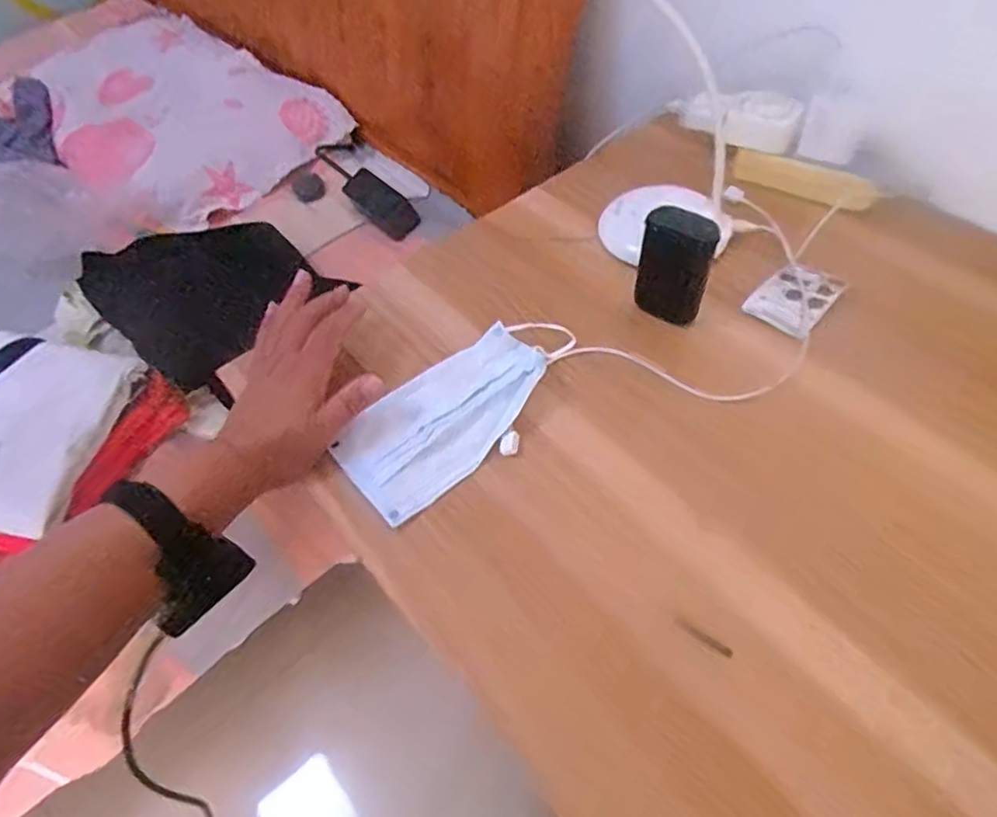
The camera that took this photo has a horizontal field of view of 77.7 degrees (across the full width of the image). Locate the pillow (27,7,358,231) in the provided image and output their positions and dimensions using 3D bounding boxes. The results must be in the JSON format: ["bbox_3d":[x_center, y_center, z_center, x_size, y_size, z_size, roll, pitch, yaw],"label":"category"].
[{"bbox_3d":[-0.628,-0.555,1.146,0.646,0.107,0.398,34,63,26],"label":"pillow"}]

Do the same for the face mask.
[{"bbox_3d":[-0.028,-0.002,0.466,0.192,0.019,0.085,-37,59,-21],"label":"face mask"}]

